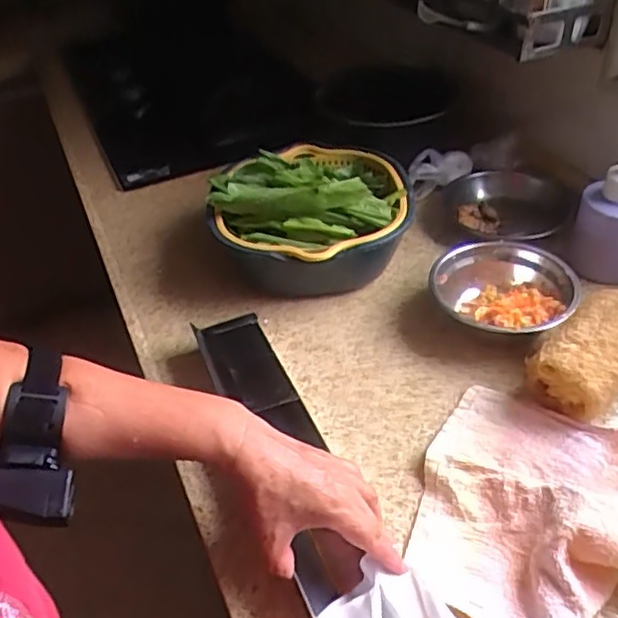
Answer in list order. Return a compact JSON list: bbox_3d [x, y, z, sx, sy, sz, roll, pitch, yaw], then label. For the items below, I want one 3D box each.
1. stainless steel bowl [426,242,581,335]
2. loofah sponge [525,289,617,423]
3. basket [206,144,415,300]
[{"bbox_3d":[0.209,-0.016,0.698,0.147,0.058,0.134,-3,41,3],"label":"stainless steel bowl"},{"bbox_3d":[0.267,0.040,0.612,0.084,0.071,0.128,24,49,30],"label":"loofah sponge"},{"bbox_3d":[0.003,-0.110,0.776,0.225,0.127,0.234,-5,41,1],"label":"basket"}]

